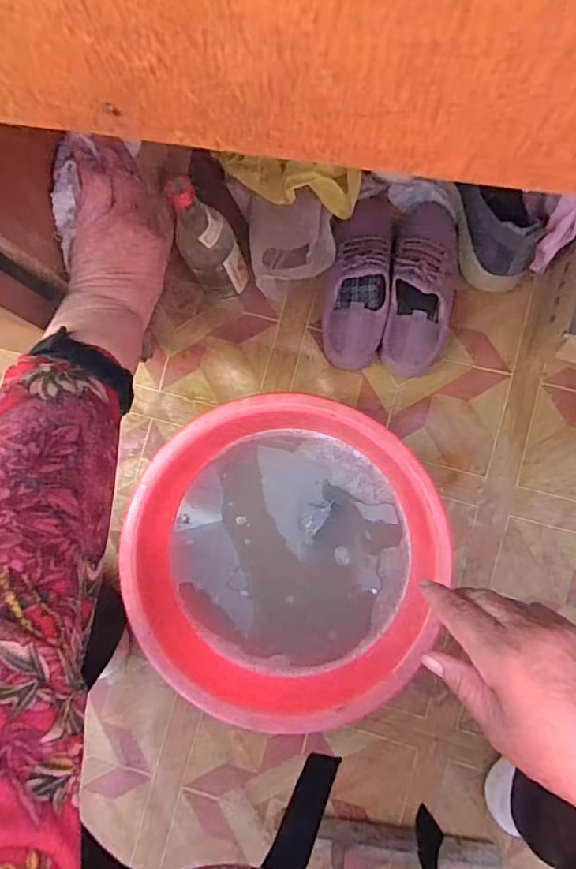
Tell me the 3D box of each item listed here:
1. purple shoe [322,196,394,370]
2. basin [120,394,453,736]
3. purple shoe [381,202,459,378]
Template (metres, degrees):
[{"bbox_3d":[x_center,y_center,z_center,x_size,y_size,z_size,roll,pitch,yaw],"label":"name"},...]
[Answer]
[{"bbox_3d":[0.098,-0.214,0.712,0.084,0.079,0.238,8,86,5],"label":"purple shoe"},{"bbox_3d":[-0.011,0.143,0.656,0.351,0.116,0.374,0,89,4],"label":"basin"},{"bbox_3d":[0.184,-0.199,0.708,0.096,0.083,0.235,11,87,6],"label":"purple shoe"}]

